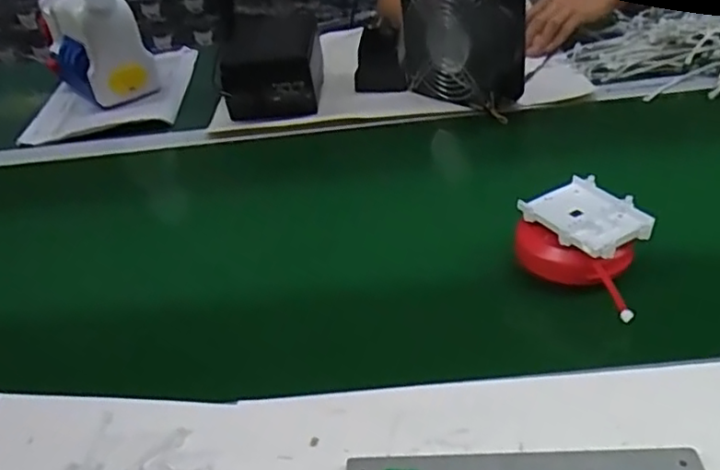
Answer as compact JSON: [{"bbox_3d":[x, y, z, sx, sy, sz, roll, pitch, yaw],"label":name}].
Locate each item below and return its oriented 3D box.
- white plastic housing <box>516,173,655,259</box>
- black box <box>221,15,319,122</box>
[{"bbox_3d":[0.172,-0.016,0.487,0.072,0.011,0.083,-23,38,-21],"label":"white plastic housing"},{"bbox_3d":[-0.110,-0.216,0.843,0.114,0.073,0.137,-5,35,3],"label":"black box"}]

